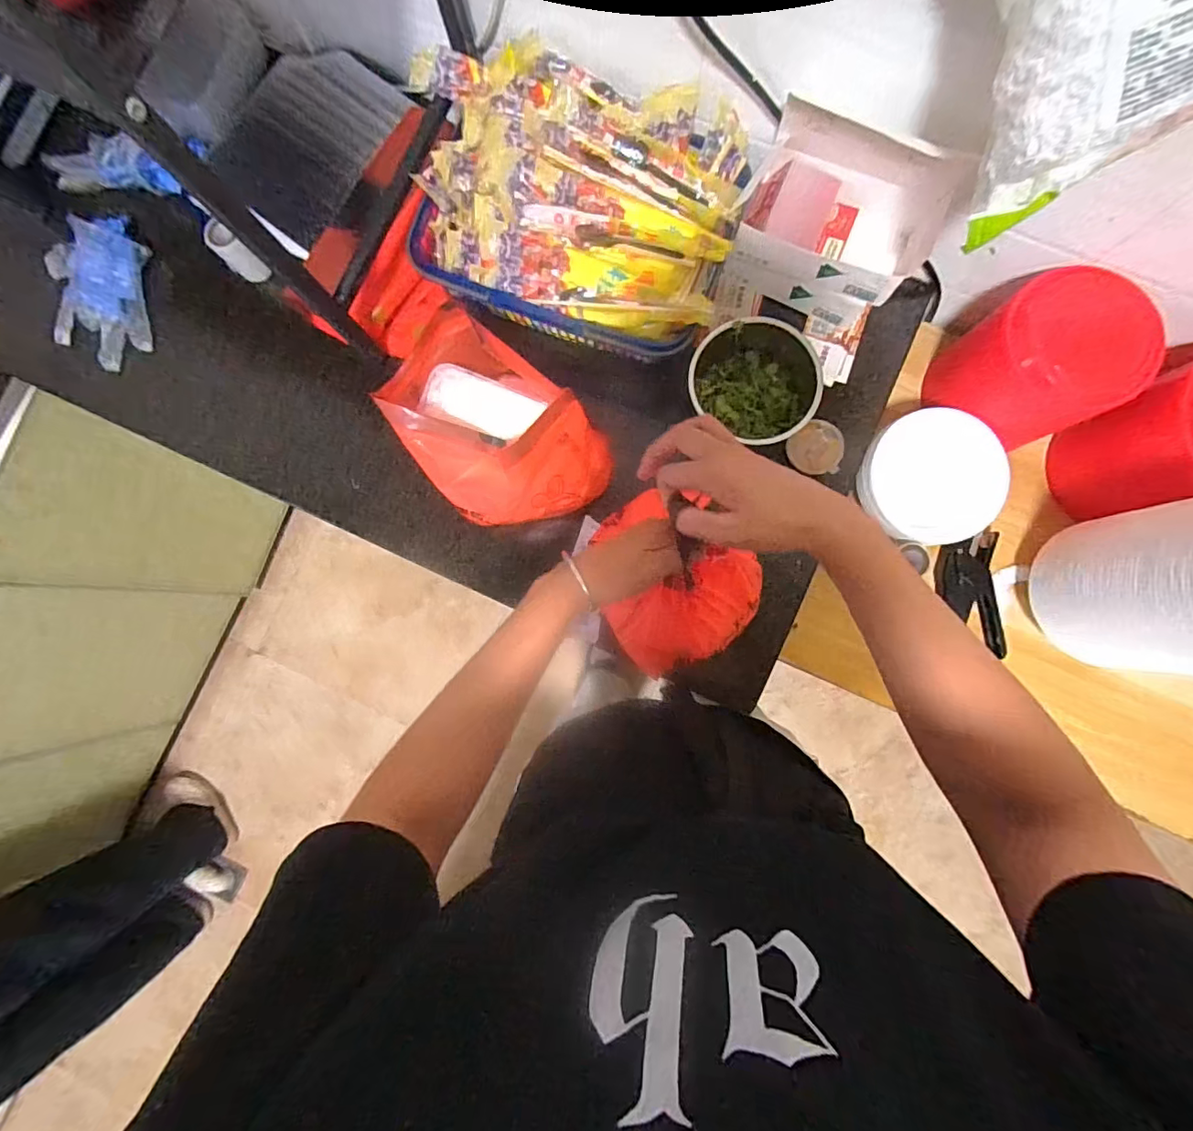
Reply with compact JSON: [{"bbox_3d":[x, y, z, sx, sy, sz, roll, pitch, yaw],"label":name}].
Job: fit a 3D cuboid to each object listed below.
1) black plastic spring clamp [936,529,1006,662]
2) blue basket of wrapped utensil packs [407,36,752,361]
[{"bbox_3d":[0.466,0.033,0.647,0.074,0.015,0.148,4,85,3],"label":"black plastic spring clamp"},{"bbox_3d":[-0.030,-0.406,0.582,0.371,0.111,0.263,18,86,5],"label":"blue basket of wrapped utensil packs"}]

